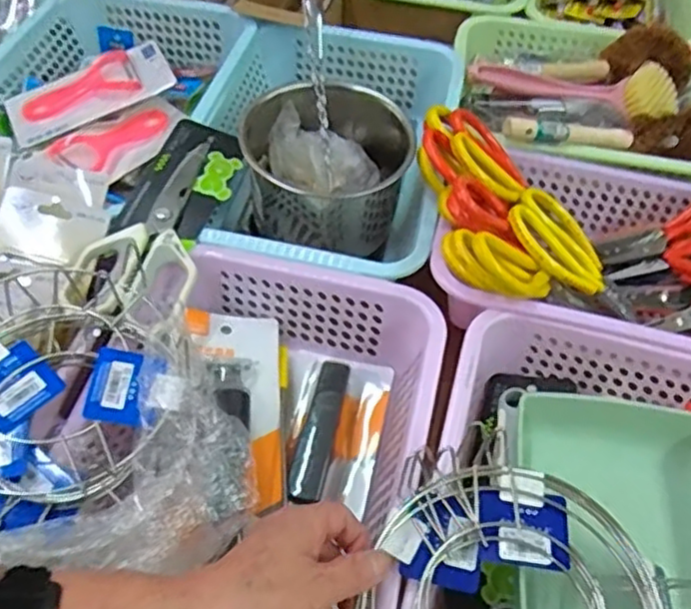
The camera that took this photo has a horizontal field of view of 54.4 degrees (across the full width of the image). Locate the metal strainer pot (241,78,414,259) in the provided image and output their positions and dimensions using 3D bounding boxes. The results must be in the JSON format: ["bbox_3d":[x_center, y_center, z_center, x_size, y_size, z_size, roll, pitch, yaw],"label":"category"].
[{"bbox_3d":[-0.010,-0.132,0.653,0.170,0.101,0.159,1,55,-2],"label":"metal strainer pot"}]

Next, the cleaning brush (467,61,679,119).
[{"bbox_3d":[0.246,-0.242,0.726,0.218,0.044,0.061,21,57,12],"label":"cleaning brush"}]

